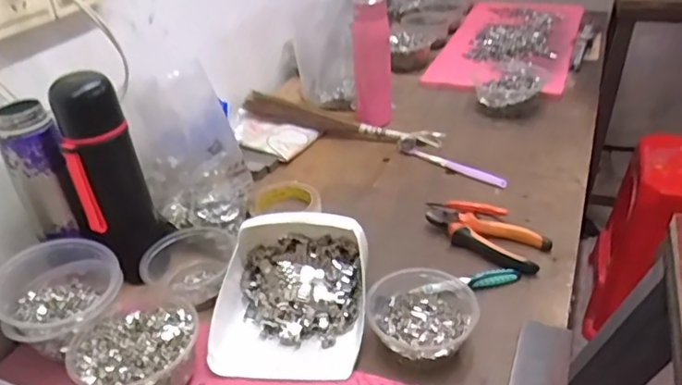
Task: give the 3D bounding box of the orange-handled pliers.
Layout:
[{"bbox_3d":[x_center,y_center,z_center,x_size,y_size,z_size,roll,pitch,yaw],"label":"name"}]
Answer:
[{"bbox_3d":[0.173,0.056,0.676,0.147,0.023,0.074,19,39,29],"label":"orange-handled pliers"}]

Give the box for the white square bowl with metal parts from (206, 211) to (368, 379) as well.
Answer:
[{"bbox_3d":[-0.052,0.098,0.577,0.153,0.088,0.167,0,34,6],"label":"white square bowl with metal parts"}]

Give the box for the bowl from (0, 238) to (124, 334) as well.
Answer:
[{"bbox_3d":[-0.288,0.090,0.563,0.114,0.065,0.107,-23,38,-26],"label":"bowl"}]

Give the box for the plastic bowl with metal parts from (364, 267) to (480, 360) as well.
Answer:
[{"bbox_3d":[0.082,0.121,0.559,0.104,0.056,0.114,-2,34,2],"label":"plastic bowl with metal parts"}]

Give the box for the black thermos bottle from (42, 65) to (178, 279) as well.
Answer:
[{"bbox_3d":[-0.256,-0.019,0.611,0.084,0.218,0.066,-23,38,-26],"label":"black thermos bottle"}]

